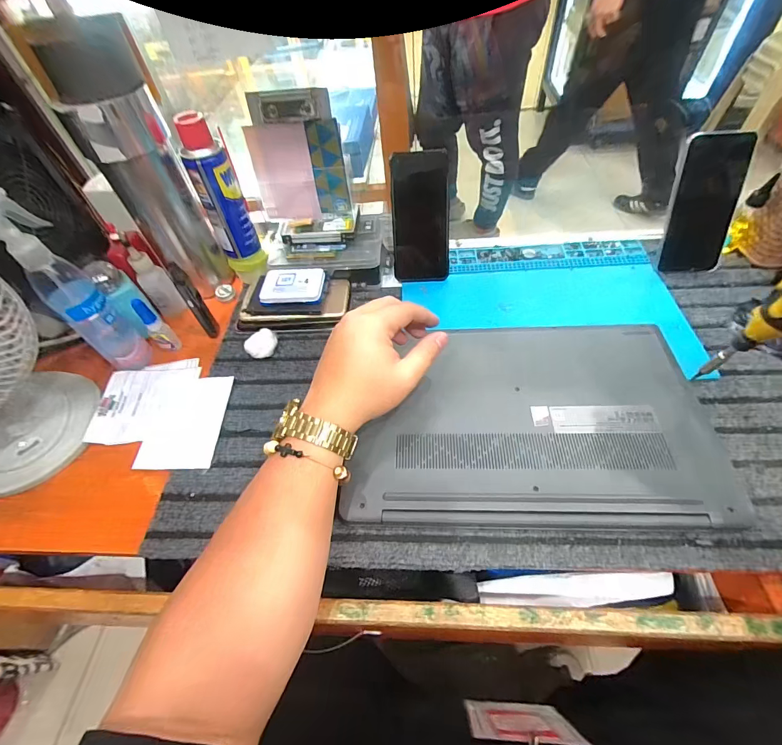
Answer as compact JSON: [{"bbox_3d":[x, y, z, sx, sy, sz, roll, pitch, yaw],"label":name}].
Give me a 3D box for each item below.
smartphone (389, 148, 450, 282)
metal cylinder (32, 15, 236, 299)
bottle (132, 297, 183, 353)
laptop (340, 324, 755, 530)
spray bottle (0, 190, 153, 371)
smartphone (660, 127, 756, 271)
[{"bbox_3d":[0.040,-0.204,0.511,0.075,0.160,0.014,-2,23,4],"label":"smartphone"},{"bbox_3d":[-0.295,-0.239,0.482,0.087,0.286,0.082,-29,56,-15],"label":"metal cylinder"},{"bbox_3d":[-0.297,-0.058,0.481,0.021,0.077,0.022,33,63,26],"label":"bottle"},{"bbox_3d":[0.138,0.042,0.392,0.341,0.031,0.213,-1,53,5],"label":"laptop"},{"bbox_3d":[-0.352,-0.090,0.421,0.046,0.214,0.053,-33,57,-18],"label":"spray bottle"},{"bbox_3d":[0.399,-0.211,0.484,0.077,0.160,0.011,-2,27,11],"label":"smartphone"}]

